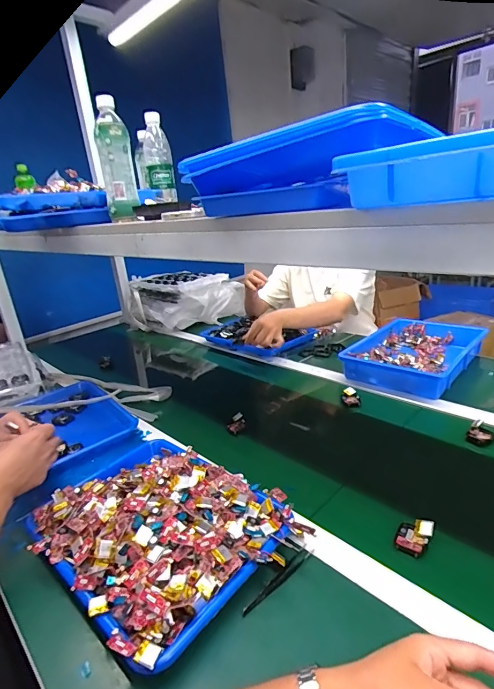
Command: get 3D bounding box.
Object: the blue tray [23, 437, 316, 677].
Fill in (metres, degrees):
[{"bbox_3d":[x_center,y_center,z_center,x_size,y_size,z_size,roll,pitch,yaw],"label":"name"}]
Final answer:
[{"bbox_3d":[-0.130,0.232,0.539,0.337,0.056,0.252,12,27,39],"label":"blue tray"}]

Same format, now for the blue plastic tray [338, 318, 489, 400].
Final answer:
[{"bbox_3d":[0.429,0.019,0.995,0.245,0.053,0.352,14,29,43],"label":"blue plastic tray"}]

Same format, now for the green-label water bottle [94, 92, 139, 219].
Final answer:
[{"bbox_3d":[-0.257,-0.362,0.757,0.061,0.213,0.060,-11,21,-12],"label":"green-label water bottle"}]

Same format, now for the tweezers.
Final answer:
[{"bbox_3d":[0.041,0.283,0.472,0.117,0.014,0.014,-24,27,-39],"label":"tweezers"}]

